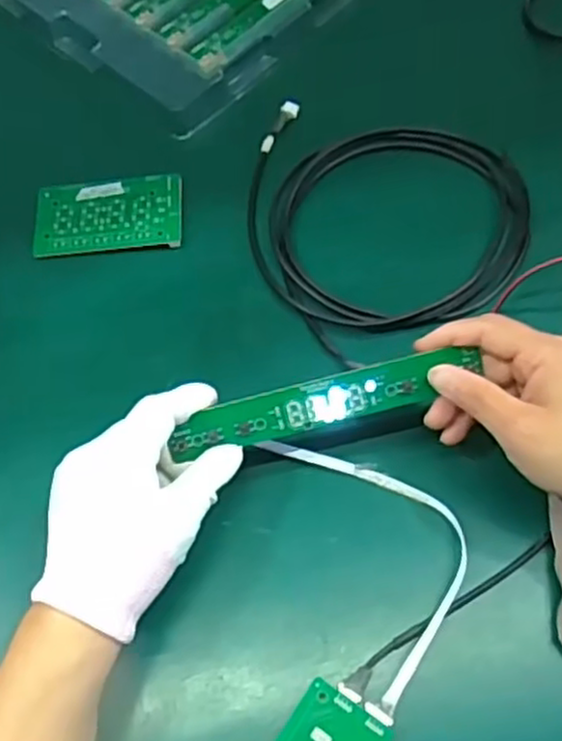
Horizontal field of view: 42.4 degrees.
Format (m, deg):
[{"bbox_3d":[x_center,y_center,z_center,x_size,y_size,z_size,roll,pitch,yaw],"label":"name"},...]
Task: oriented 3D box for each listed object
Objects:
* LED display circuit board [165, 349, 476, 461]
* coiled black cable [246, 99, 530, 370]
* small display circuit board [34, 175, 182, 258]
[{"bbox_3d":[0.023,0.019,0.401,0.169,0.006,0.029,-14,101,1],"label":"LED display circuit board"},{"bbox_3d":[0.068,-0.124,0.520,0.192,0.021,0.216,-28,66,-10],"label":"coiled black cable"},{"bbox_3d":[-0.126,-0.114,0.530,0.106,0.009,0.058,-4,64,1],"label":"small display circuit board"}]

